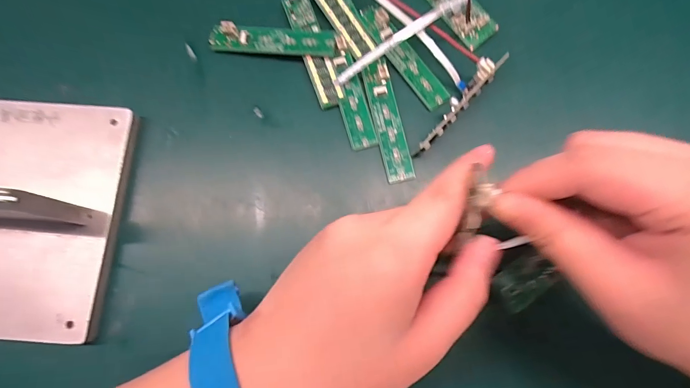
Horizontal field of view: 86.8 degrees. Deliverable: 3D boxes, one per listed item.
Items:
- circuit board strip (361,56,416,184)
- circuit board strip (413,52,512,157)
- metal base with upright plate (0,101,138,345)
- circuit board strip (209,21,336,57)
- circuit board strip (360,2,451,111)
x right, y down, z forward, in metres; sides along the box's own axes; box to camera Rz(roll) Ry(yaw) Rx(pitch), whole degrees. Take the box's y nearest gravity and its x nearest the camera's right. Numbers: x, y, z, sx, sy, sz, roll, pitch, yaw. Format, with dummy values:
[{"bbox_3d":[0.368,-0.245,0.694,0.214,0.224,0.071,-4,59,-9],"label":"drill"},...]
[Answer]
[{"bbox_3d":[0.028,-0.048,0.233,0.018,0.008,0.081,-11,77,-3],"label":"circuit board strip"},{"bbox_3d":[0.072,-0.057,0.230,0.012,0.017,0.080,39,79,9],"label":"circuit board strip"},{"bbox_3d":[-0.249,0.004,0.188,0.230,0.056,0.141,4,76,1],"label":"metal base with upright plate"},{"bbox_3d":[-0.048,-0.102,0.241,0.083,0.006,0.019,4,76,1],"label":"circuit board strip"},{"bbox_3d":[0.039,-0.093,0.243,0.019,0.007,0.083,-35,79,-8],"label":"circuit board strip"}]

